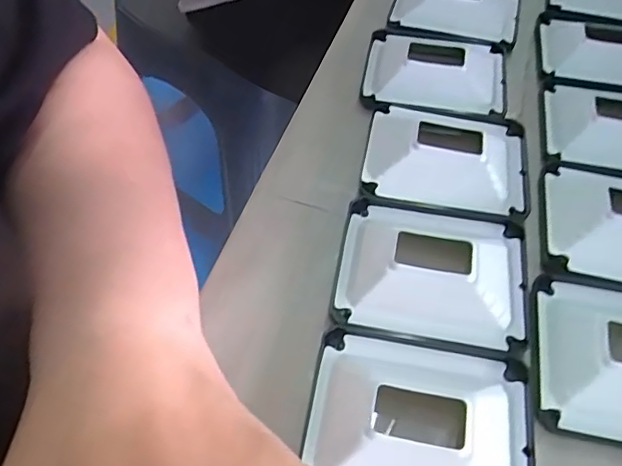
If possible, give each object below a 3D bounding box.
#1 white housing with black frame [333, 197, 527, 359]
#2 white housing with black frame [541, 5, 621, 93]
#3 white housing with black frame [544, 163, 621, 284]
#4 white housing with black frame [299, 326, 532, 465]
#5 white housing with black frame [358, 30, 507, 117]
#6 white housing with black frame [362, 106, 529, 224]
[{"bbox_3d":[0.053,0.013,0.241,0.079,0.015,0.070,10,53,6],"label":"white housing with black frame"},{"bbox_3d":[0.183,-0.115,0.345,0.073,0.014,0.081,11,53,7],"label":"white housing with black frame"},{"bbox_3d":[0.149,-0.006,0.256,0.079,0.015,0.068,11,53,7],"label":"white housing with black frame"},{"bbox_3d":[0.039,0.067,0.199,0.079,0.012,0.068,9,53,5],"label":"white housing with black frame"},{"bbox_3d":[0.074,-0.097,0.331,0.081,0.015,0.075,9,53,5],"label":"white housing with black frame"},{"bbox_3d":[0.070,-0.042,0.283,0.080,0.016,0.071,9,53,5],"label":"white housing with black frame"}]

